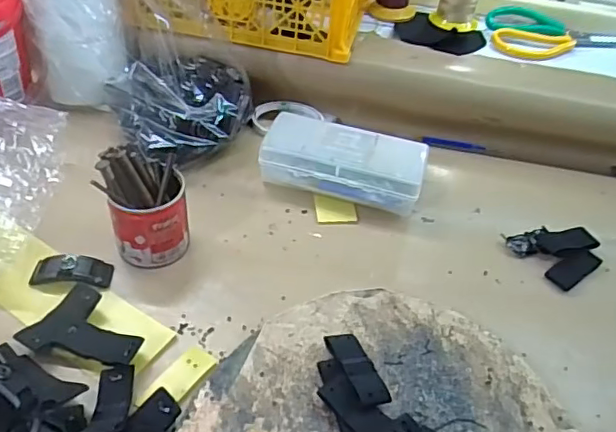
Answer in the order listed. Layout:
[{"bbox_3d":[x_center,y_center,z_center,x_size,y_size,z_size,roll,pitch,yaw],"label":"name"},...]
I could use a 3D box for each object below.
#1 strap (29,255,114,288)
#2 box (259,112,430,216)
[{"bbox_3d":[-0.200,0.045,0.477,0.064,0.014,0.027,-1,44,-6],"label":"strap"},{"bbox_3d":[0.036,-0.053,0.579,0.163,0.050,0.077,9,44,4],"label":"box"}]

